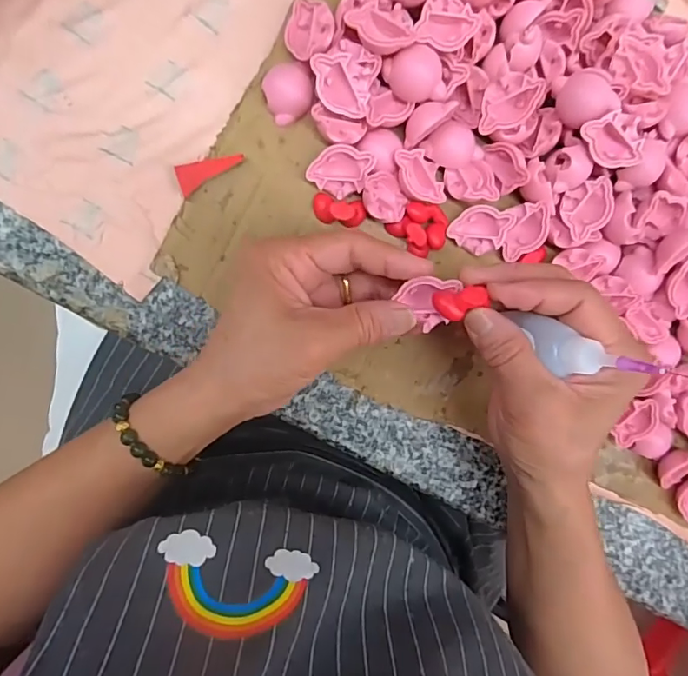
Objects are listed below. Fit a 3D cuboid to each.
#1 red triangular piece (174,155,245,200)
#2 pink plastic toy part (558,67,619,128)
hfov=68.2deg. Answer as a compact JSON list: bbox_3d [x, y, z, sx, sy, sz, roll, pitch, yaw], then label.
[{"bbox_3d":[-0.073,-0.090,0.283,0.037,0.004,0.016,-17,118,-16],"label":"red triangular piece"},{"bbox_3d":[0.133,-0.133,0.284,0.022,0.026,0.028,-20,98,-8],"label":"pink plastic toy part"}]

